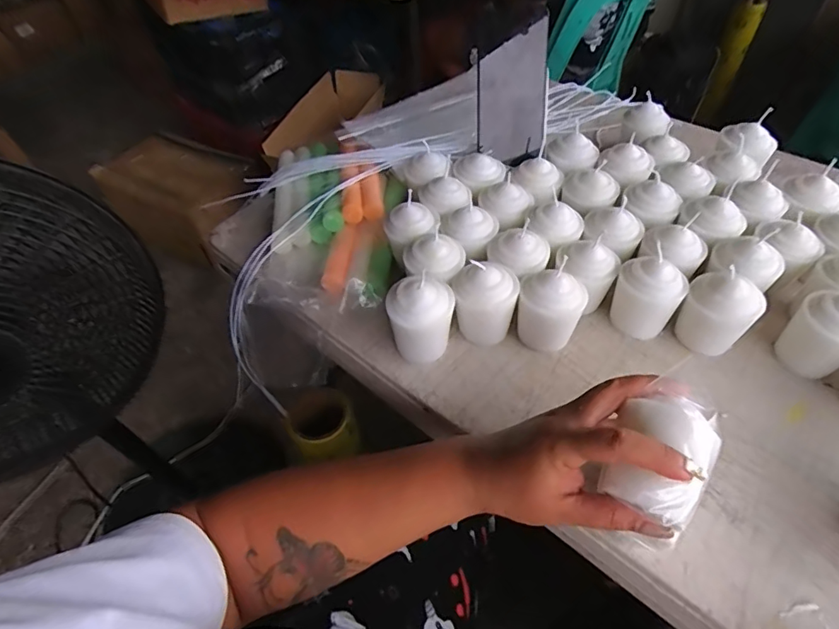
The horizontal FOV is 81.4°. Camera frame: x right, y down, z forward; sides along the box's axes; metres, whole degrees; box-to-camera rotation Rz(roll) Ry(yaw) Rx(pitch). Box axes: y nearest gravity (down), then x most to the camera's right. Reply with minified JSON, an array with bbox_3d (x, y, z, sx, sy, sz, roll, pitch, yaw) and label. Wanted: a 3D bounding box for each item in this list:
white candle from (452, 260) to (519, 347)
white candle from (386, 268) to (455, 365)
[{"bbox_3d":[0.060,-0.018,0.447,0.053,0.075,0.064,1,50,5],"label":"white candle"},{"bbox_3d":[0.001,0.005,0.427,0.055,0.076,0.043,3,50,6],"label":"white candle"}]

